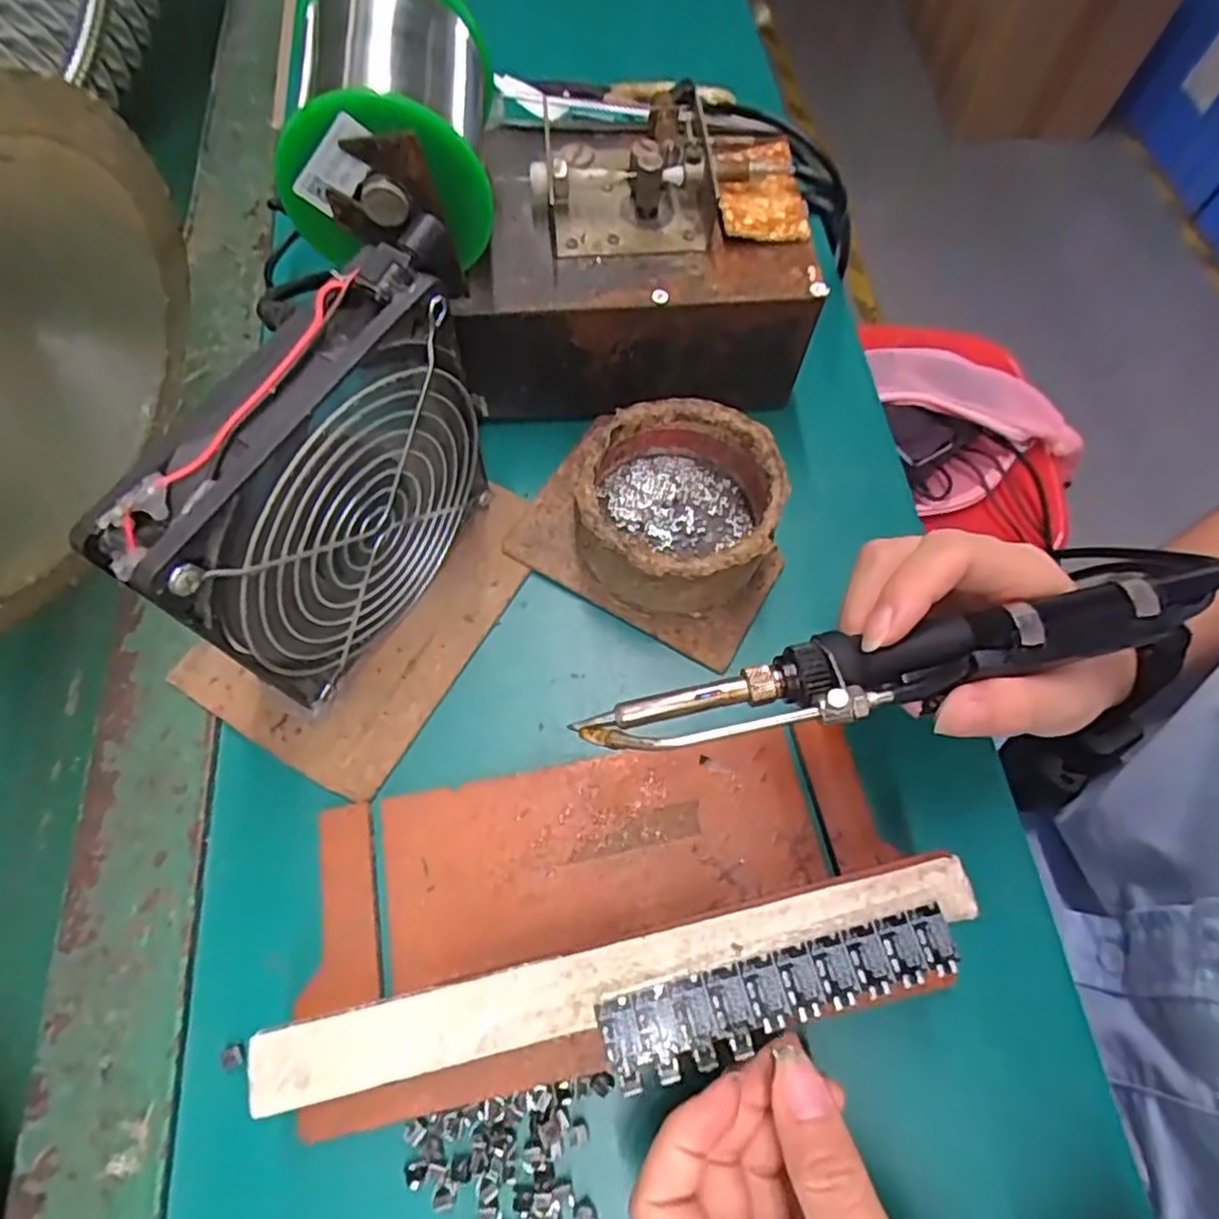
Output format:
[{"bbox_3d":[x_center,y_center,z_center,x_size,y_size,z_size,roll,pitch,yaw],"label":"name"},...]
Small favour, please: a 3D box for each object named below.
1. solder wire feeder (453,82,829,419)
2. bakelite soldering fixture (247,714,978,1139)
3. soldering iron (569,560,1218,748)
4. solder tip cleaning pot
[{"bbox_3d":[0.008,-0.160,0.311,0.149,0.084,0.114,-3,67,-2],"label":"solder wire feeder"},{"bbox_3d":[0.001,0.095,0.229,0.214,0.041,0.098,-10,68,-5],"label":"bakelite soldering fixture"},{"bbox_3d":[0.093,0.015,0.211,0.204,0.018,0.025,-13,68,-2],"label":"soldering iron"},{"bbox_3d":[0.028,-0.042,0.288,0.078,0.044,0.084,0,67,-1],"label":"solder tip cleaning pot"}]

